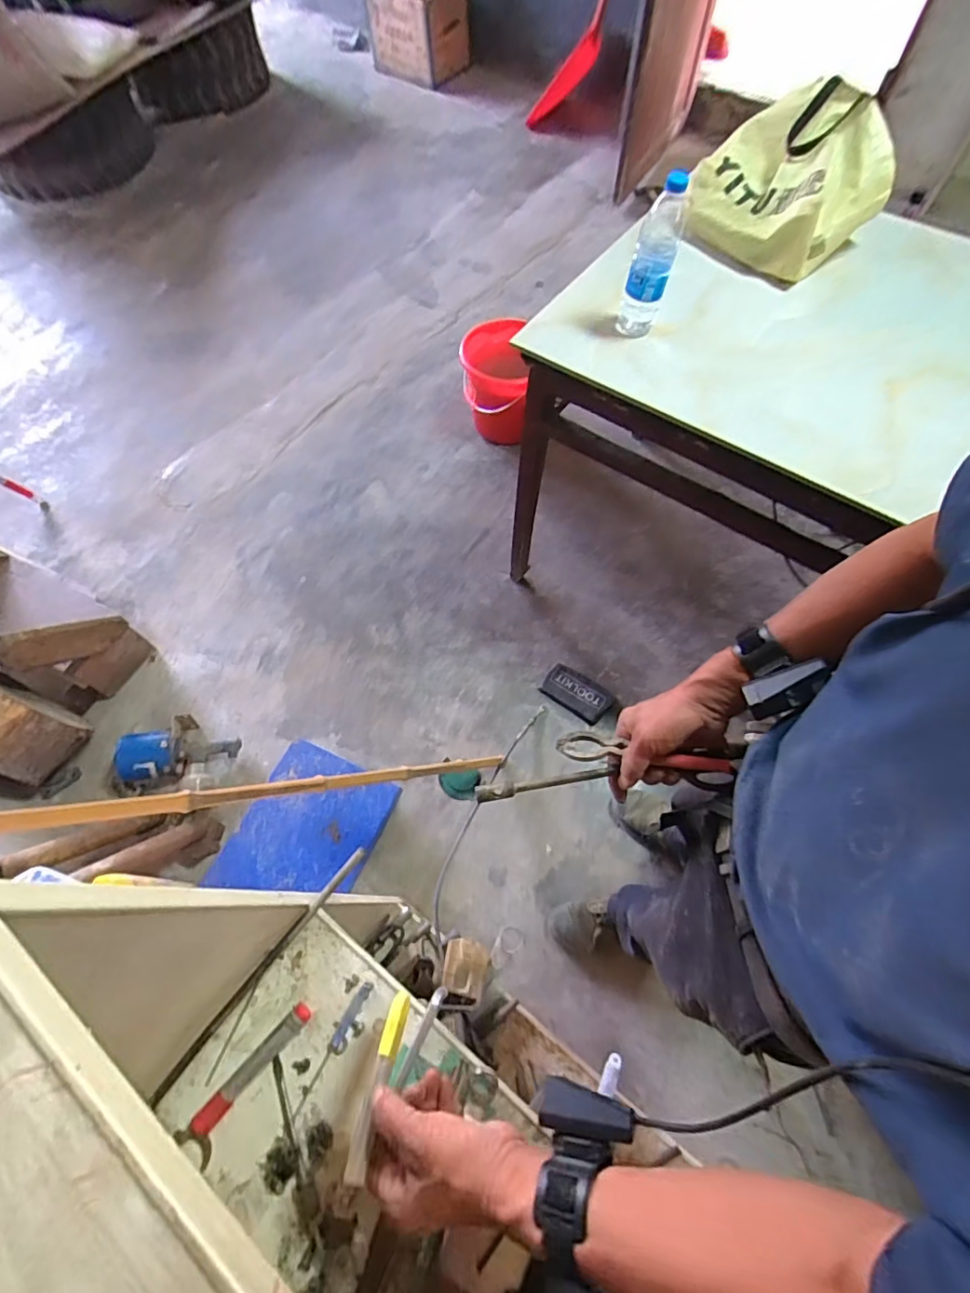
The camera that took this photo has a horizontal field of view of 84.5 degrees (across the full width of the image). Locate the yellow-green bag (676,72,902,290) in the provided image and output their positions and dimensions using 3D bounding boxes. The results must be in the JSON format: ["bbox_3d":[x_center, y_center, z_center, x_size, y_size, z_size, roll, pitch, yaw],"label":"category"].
[{"bbox_3d":[0.604,-0.959,1.098,0.297,0.193,0.355,-32,68,-13],"label":"yellow-green bag"}]

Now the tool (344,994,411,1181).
[{"bbox_3d":[-0.092,0.377,0.466,0.018,0.015,0.131,12,49,7],"label":"tool"}]

